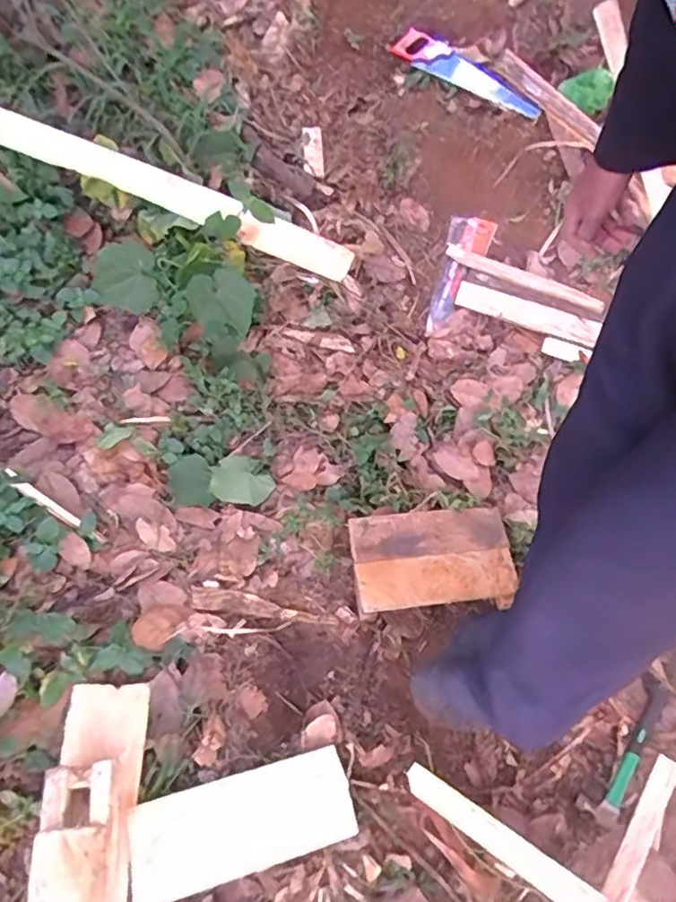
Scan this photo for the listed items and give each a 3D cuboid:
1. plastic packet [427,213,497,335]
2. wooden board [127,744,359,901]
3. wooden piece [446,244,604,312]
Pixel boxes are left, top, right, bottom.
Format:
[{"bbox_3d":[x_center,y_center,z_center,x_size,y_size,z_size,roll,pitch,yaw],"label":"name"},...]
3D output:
[{"bbox_3d":[0.277,-0.423,1.486,0.105,0.018,0.326,21,78,11],"label":"plastic packet"},{"bbox_3d":[-0.132,0.518,0.872,0.303,0.025,0.122,-13,55,-14],"label":"wooden board"},{"bbox_3d":[0.435,-0.409,1.467,0.379,0.023,0.044,27,56,15],"label":"wooden piece"}]

